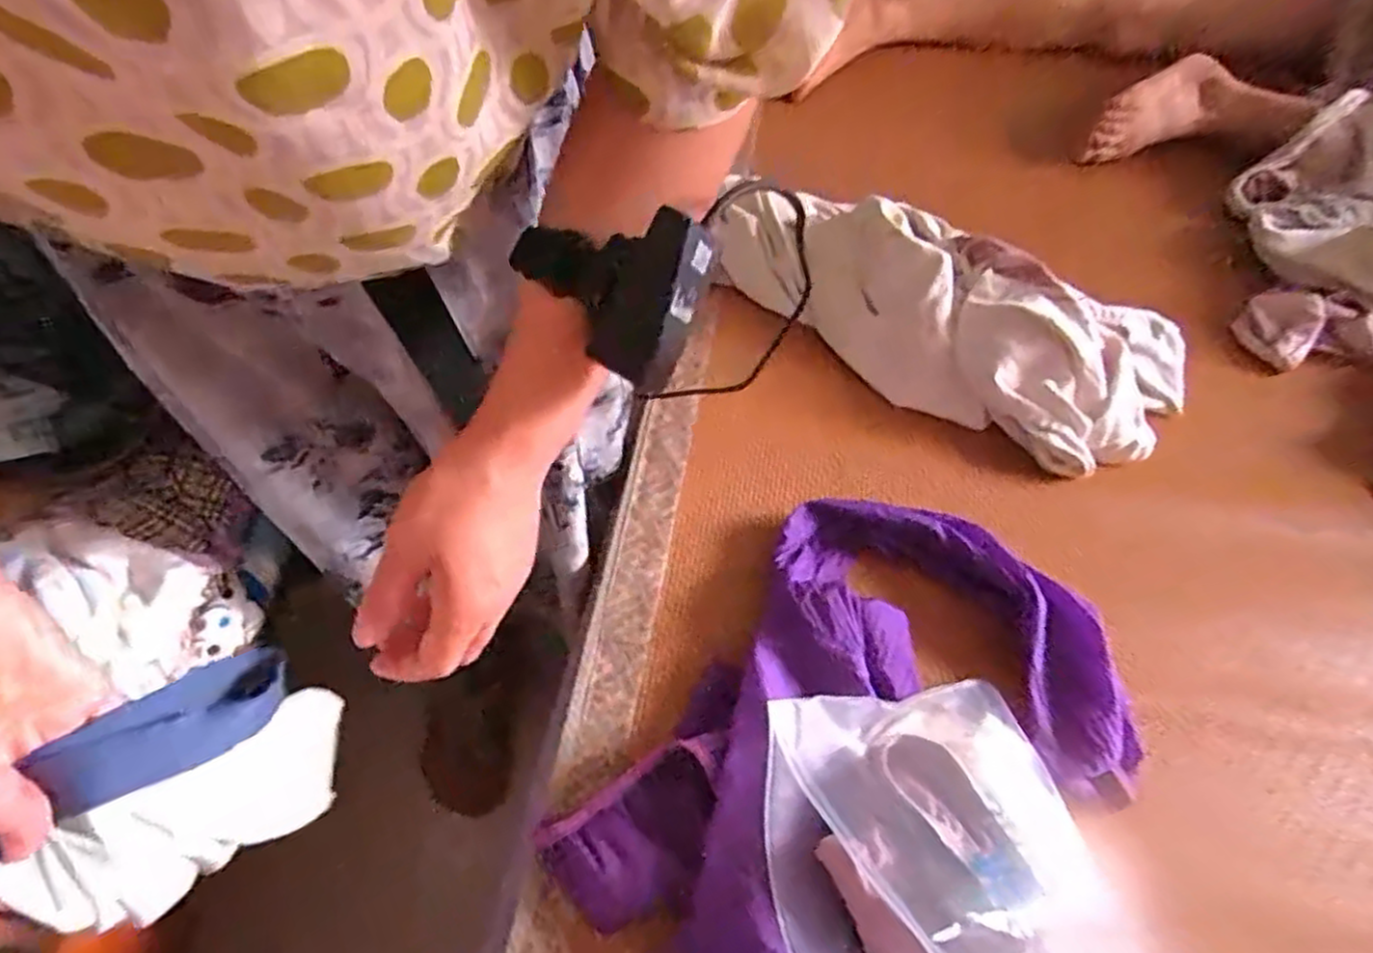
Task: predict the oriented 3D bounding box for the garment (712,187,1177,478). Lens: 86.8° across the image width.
[{"bbox_3d":[0.289,-0.175,0.739,0.422,0.099,0.214,32,63,19],"label":"garment"}]

